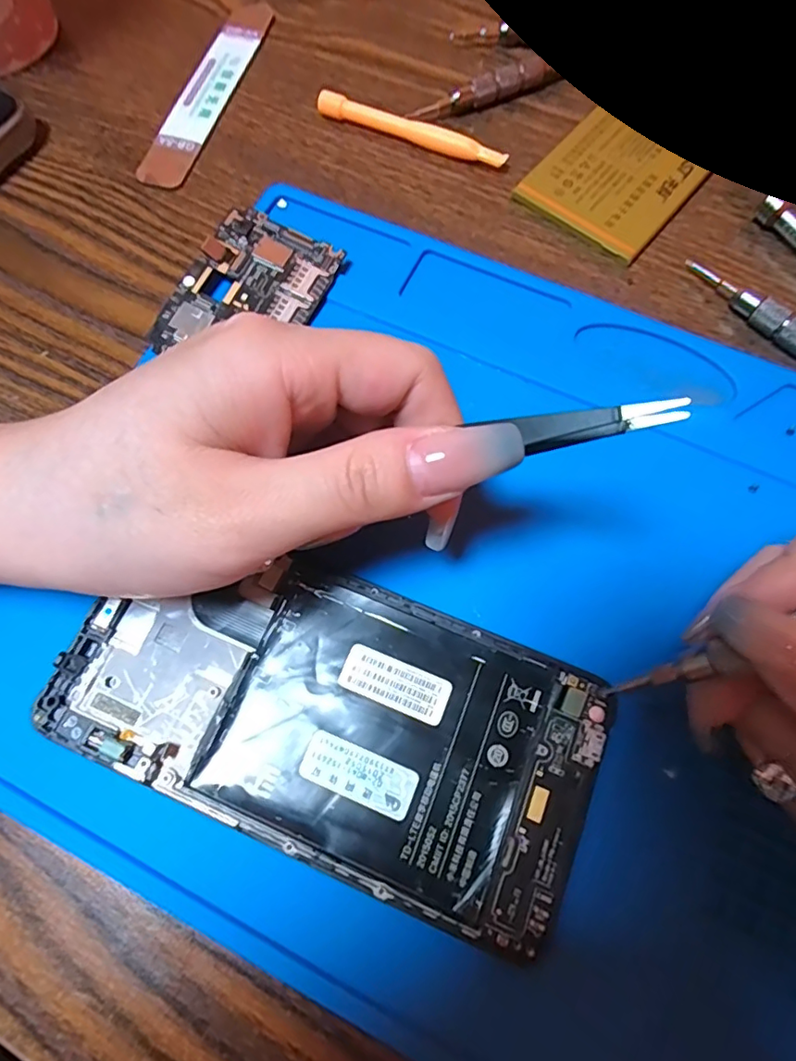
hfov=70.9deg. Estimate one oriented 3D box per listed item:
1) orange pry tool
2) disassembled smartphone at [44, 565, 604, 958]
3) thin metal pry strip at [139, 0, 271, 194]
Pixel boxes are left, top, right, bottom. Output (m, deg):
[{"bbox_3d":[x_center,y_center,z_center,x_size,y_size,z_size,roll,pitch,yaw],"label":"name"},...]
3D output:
[{"bbox_3d":[0.006,-0.166,0.232,0.081,0.009,0.007,22,72,8],"label":"orange pry tool"},{"bbox_3d":[-0.019,0.049,0.155,0.142,0.004,0.073,22,72,8],"label":"disassembled smartphone"},{"bbox_3d":[-0.083,-0.194,0.245,0.020,0.004,0.117,15,72,6],"label":"thin metal pry strip"}]

